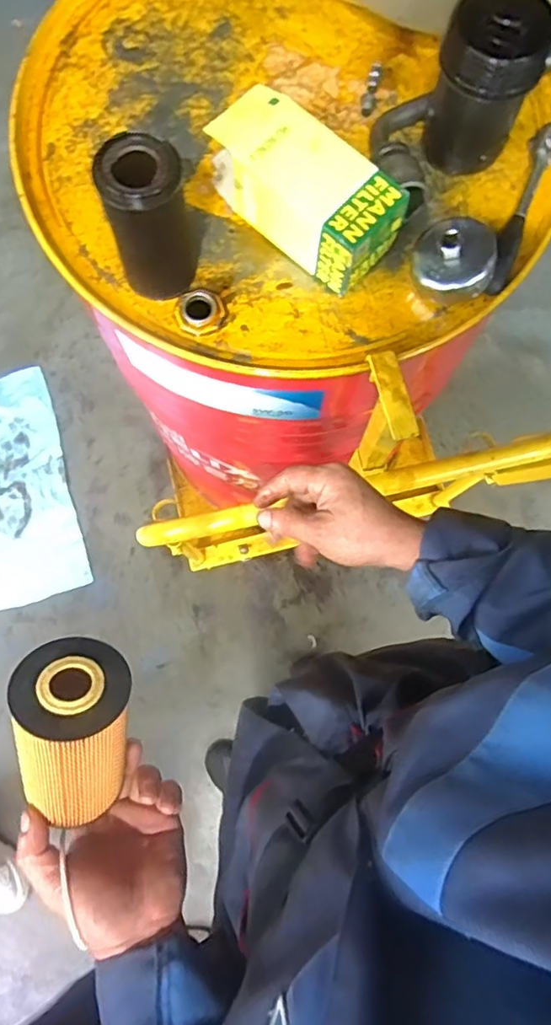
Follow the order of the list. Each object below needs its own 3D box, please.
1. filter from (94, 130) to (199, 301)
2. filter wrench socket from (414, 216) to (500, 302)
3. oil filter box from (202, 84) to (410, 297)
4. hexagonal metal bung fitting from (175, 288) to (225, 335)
[{"bbox_3d":[-0.109,-0.253,0.512,0.067,0.137,0.056,-18,81,-3],"label":"filter"},{"bbox_3d":[0.172,-0.245,0.547,0.076,0.044,0.086,26,81,4],"label":"filter wrench socket"},{"bbox_3d":[0.025,-0.305,0.550,0.184,0.086,0.081,42,82,7],"label":"oil filter box"},{"bbox_3d":[-0.073,-0.197,0.561,0.046,0.014,0.046,-19,81,-4],"label":"hexagonal metal bung fitting"}]

